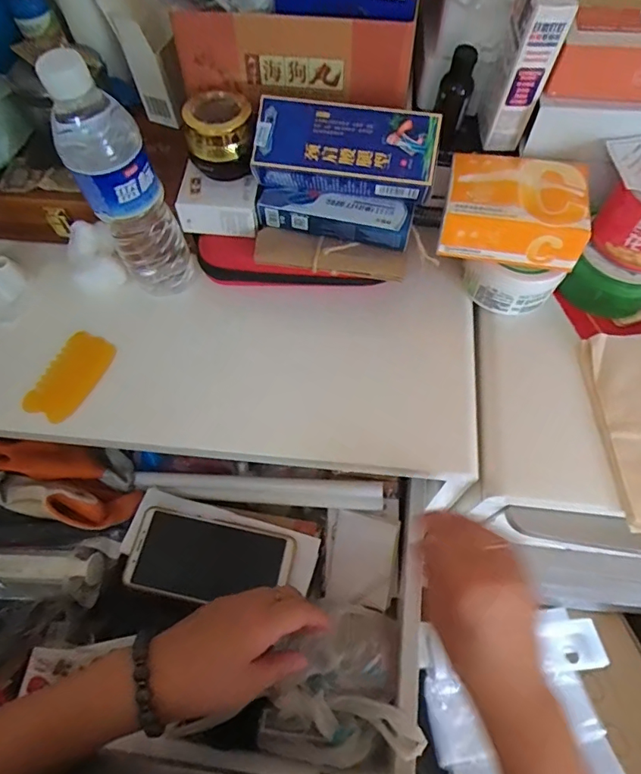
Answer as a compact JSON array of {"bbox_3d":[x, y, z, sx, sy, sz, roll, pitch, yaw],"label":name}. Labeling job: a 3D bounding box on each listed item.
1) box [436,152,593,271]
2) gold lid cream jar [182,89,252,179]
[{"bbox_3d":[0.167,-0.157,0.424,0.120,0.049,0.083,10,65,7],"label":"box"},{"bbox_3d":[-0.090,-0.226,0.425,0.057,0.056,0.053,-1,64,2],"label":"gold lid cream jar"}]

